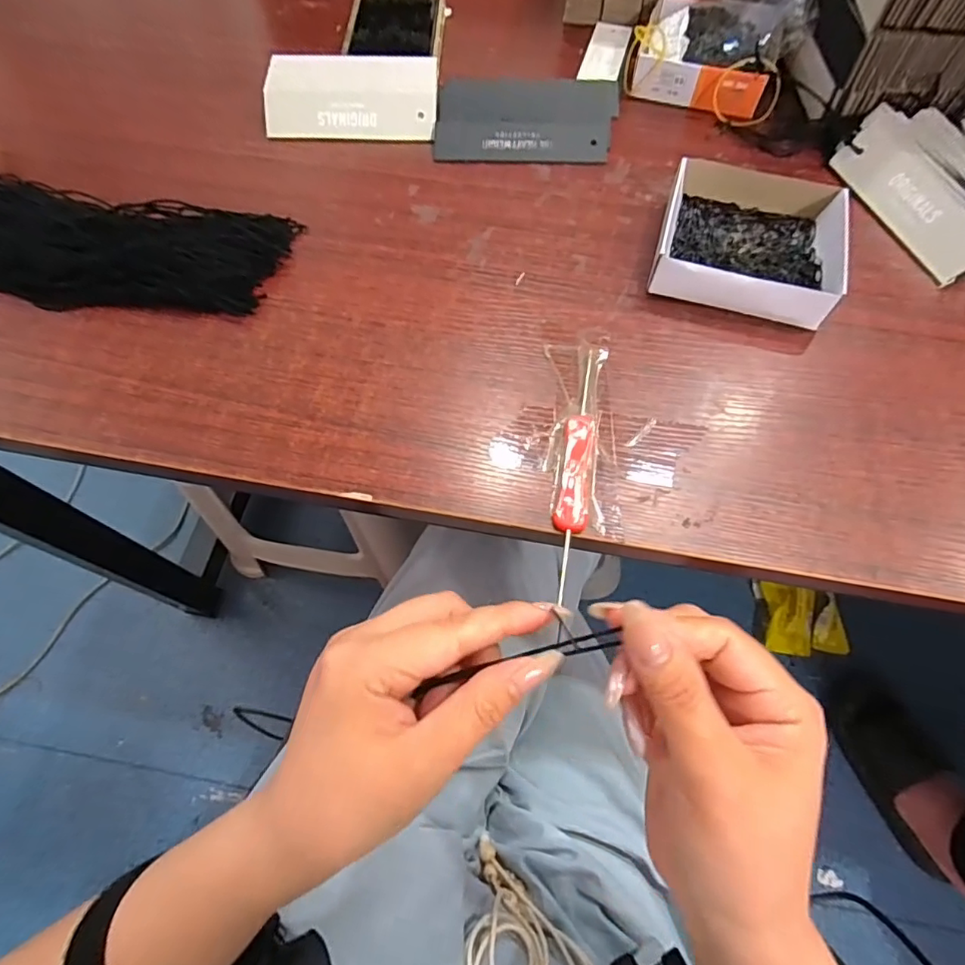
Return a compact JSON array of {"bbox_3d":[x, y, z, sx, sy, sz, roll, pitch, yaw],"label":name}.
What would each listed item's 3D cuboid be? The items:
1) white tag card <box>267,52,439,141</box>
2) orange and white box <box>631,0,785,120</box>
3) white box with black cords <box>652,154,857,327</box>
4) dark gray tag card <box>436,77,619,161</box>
[{"bbox_3d":[-0.096,-0.286,0.397,0.124,0.010,0.061,2,95,-3],"label":"white tag card"},{"bbox_3d":[0.177,-0.341,0.424,0.106,0.037,0.114,21,65,12],"label":"orange and white box"},{"bbox_3d":[0.166,-0.154,0.335,0.103,0.028,0.111,14,63,8],"label":"white box with black cords"},{"bbox_3d":[0.035,-0.275,0.402,0.136,0.021,0.083,1,62,2],"label":"dark gray tag card"}]

